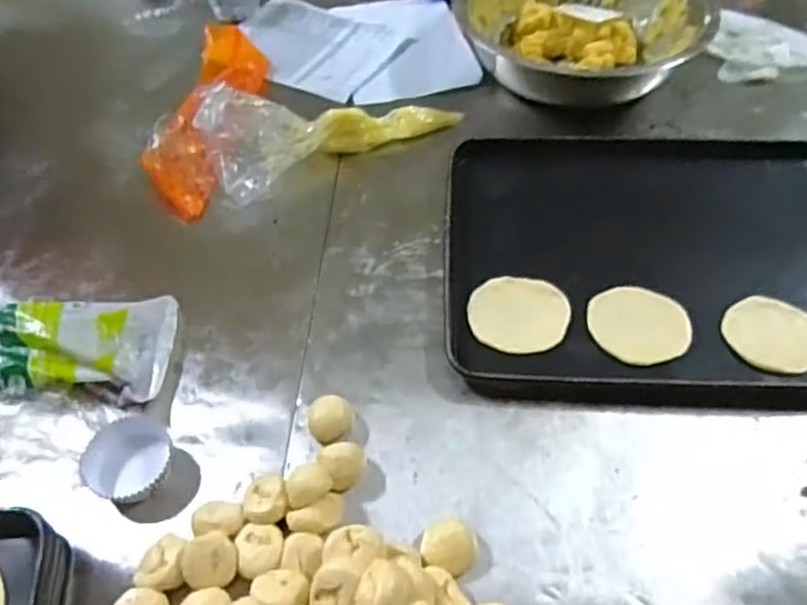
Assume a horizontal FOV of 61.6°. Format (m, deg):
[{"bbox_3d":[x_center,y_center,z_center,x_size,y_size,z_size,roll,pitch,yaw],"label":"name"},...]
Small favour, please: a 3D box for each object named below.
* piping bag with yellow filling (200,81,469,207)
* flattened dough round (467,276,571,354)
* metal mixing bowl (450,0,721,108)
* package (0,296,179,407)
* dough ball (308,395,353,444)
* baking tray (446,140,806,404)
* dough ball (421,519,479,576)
[{"bbox_3d":[-0.108,-0.263,0.971,0.366,0.084,0.160,-20,54,-14],"label":"piping bag with yellow filling"},{"bbox_3d":[0.135,0.012,0.794,0.114,0.010,0.096,6,52,6],"label":"flattened dough round"},{"bbox_3d":[0.273,-0.443,1.080,0.346,0.108,0.346,-1,52,1],"label":"metal mixing bowl"},{"bbox_3d":[-0.394,0.050,0.764,0.261,0.048,0.133,0,52,1],"label":"package"},{"bbox_3d":[-0.077,0.127,0.716,0.045,0.034,0.045,-1,52,1],"label":"dough ball"},{"bbox_3d":[0.358,-0.061,0.856,0.585,0.050,0.415,2,51,7],"label":"baking tray"},{"bbox_3d":[0.043,0.228,0.631,0.049,0.030,0.043,18,54,15],"label":"dough ball"}]

